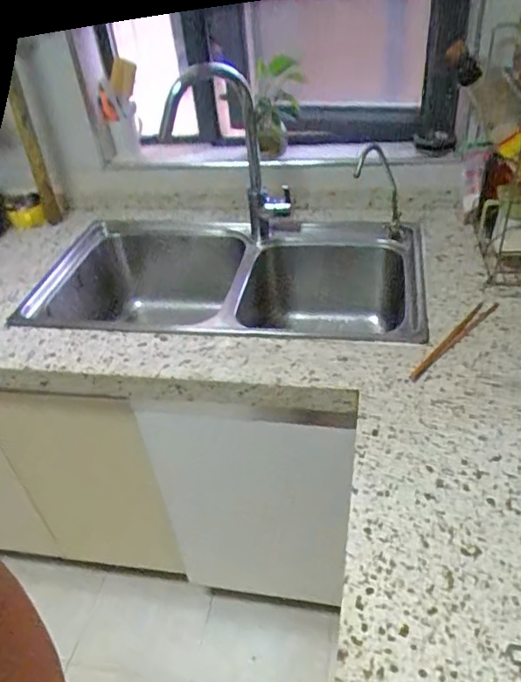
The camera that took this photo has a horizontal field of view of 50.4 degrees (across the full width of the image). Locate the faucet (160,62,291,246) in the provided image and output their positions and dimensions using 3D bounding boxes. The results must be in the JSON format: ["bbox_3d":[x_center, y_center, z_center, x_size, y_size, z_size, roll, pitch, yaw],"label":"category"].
[{"bbox_3d":[-0.057,-0.349,1.078,0.243,0.350,0.107,-12,39,-7],"label":"faucet"}]

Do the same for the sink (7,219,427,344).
[{"bbox_3d":[-0.054,-0.063,1.151,0.746,0.212,0.409,3,40,12],"label":"sink"}]

